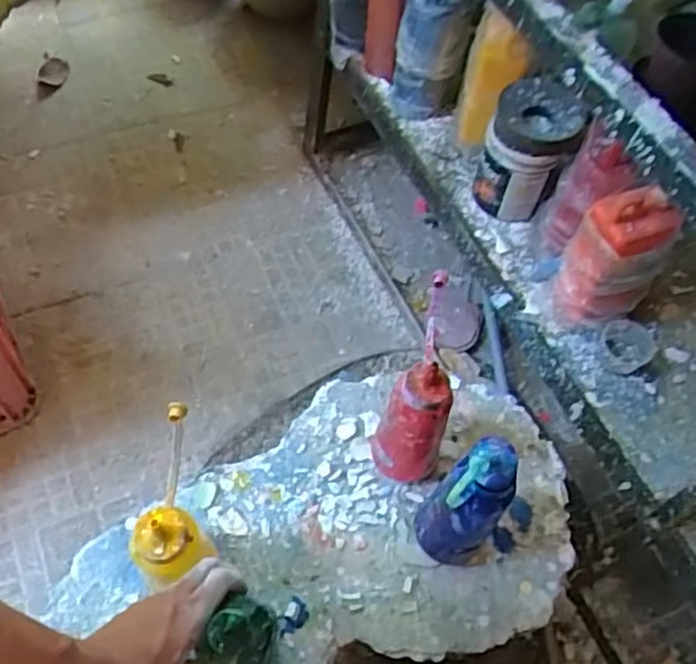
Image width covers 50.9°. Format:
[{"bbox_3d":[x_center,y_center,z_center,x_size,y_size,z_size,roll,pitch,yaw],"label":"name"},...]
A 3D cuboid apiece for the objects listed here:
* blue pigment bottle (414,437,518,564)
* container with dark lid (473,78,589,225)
[{"bbox_3d":[0.106,0.164,0.678,0.060,0.233,0.054,38,63,17],"label":"blue pigment bottle"},{"bbox_3d":[0.252,-0.255,1.036,0.120,0.163,0.108,23,60,9],"label":"container with dark lid"}]

